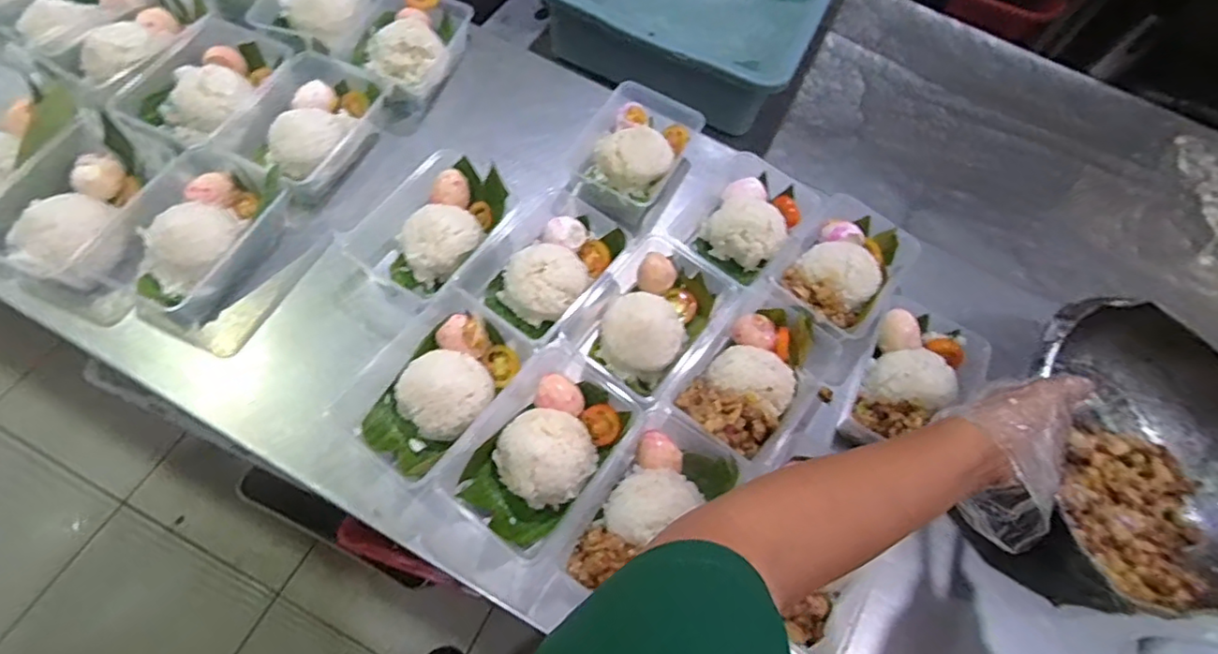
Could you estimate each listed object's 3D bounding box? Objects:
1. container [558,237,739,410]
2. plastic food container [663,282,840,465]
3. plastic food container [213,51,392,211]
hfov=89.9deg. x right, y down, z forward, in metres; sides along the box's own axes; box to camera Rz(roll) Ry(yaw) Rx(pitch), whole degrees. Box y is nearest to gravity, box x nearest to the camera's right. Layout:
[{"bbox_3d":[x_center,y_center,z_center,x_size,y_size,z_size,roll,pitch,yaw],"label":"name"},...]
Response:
[{"bbox_3d":[0.045,-0.009,0.636,0.110,0.064,0.170,37,64,12],"label":"container"},{"bbox_3d":[0.144,0.052,0.620,0.115,0.060,0.177,41,65,14],"label":"plastic food container"},{"bbox_3d":[-0.345,-0.227,0.695,0.124,0.055,0.184,20,62,4],"label":"plastic food container"}]

